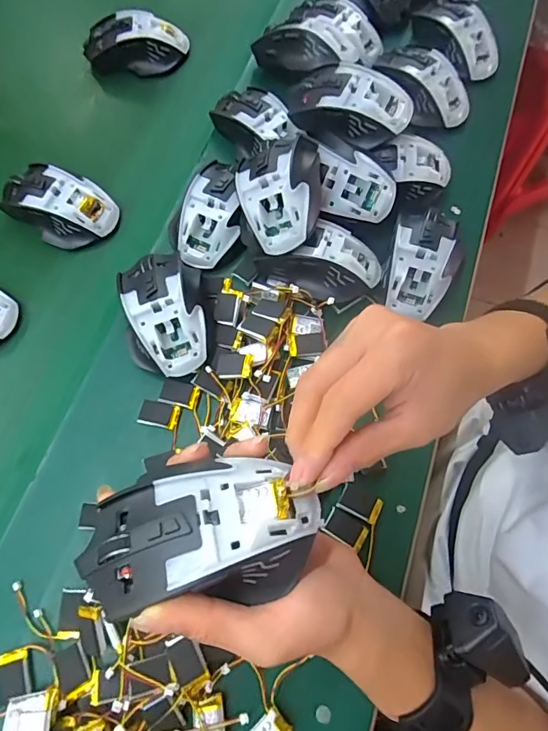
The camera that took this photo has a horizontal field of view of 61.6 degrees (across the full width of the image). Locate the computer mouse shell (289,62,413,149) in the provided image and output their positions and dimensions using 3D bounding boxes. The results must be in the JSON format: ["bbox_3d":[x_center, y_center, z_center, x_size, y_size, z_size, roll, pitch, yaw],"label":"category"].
[{"bbox_3d":[0.068,-0.239,0.427,0.114,0.046,0.071,23,72,8],"label":"computer mouse shell"}]

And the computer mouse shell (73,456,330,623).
[{"bbox_3d":[-0.034,0.080,0.224,0.112,0.029,0.064,-7,69,-1],"label":"computer mouse shell"}]

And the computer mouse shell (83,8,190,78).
[{"bbox_3d":[-0.159,-0.368,0.527,0.113,0.041,0.051,2,70,0],"label":"computer mouse shell"}]

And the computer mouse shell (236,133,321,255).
[{"bbox_3d":[0.005,-0.150,0.394,0.069,0.049,0.110,-1,70,-1],"label":"computer mouse shell"}]

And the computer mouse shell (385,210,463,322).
[{"bbox_3d":[0.137,-0.096,0.411,0.063,0.032,0.099,16,71,5],"label":"computer mouse shell"}]

